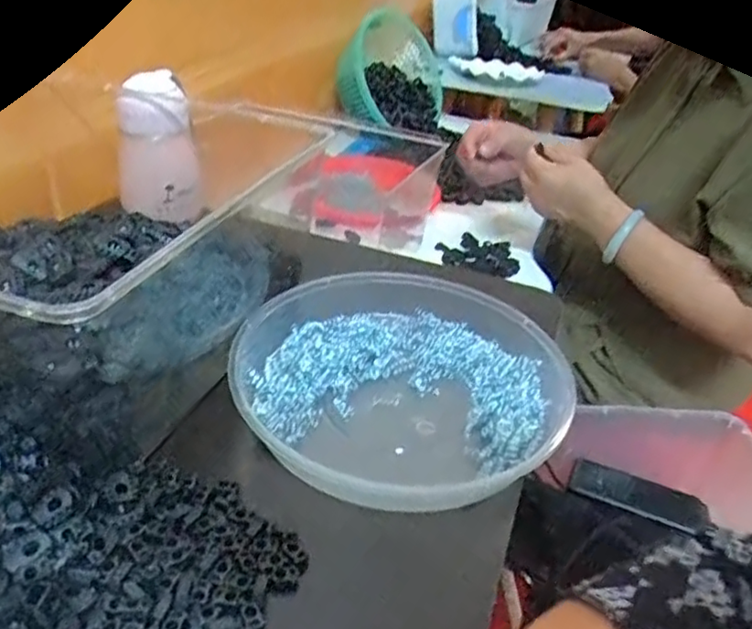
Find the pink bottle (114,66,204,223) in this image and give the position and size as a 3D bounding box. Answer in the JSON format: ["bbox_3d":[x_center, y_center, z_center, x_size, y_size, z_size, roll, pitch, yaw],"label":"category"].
[{"bbox_3d":[-0.206,-0.152,0.607,0.052,0.128,0.059,19,37,15],"label":"pink bottle"}]

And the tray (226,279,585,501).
[{"bbox_3d":[0.018,0.045,0.466,0.229,0.040,0.214,5,36,-4],"label":"tray"}]

